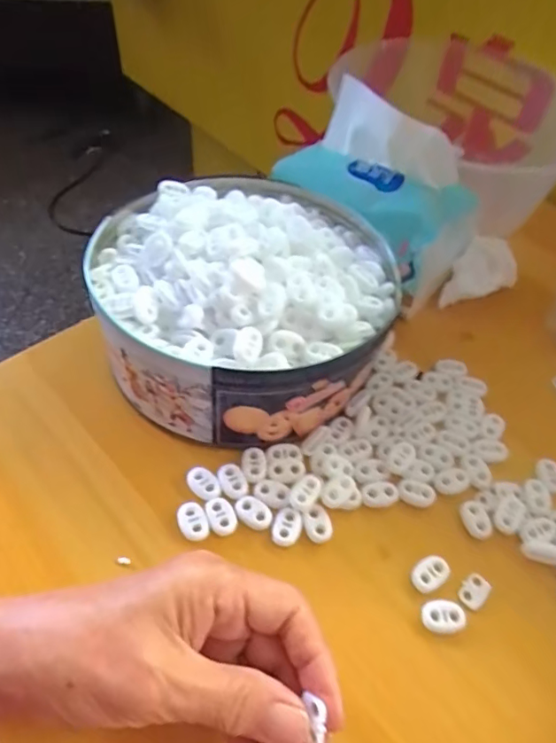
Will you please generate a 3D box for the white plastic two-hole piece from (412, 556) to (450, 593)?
[{"bbox_3d":[0.084,0.111,0.288,0.022,0.004,0.015,-28,59,-23],"label":"white plastic two-hole piece"}]

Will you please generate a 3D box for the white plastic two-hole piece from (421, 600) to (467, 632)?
[{"bbox_3d":[0.087,0.129,0.276,0.022,0.006,0.015,6,52,1],"label":"white plastic two-hole piece"}]

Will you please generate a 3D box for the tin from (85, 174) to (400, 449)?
[{"bbox_3d":[-0.019,-0.050,0.351,0.189,0.085,0.178,2,52,-2],"label":"tin"}]

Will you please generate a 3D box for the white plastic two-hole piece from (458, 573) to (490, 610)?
[{"bbox_3d":[0.108,0.119,0.286,0.014,0.004,0.019,35,58,22],"label":"white plastic two-hole piece"}]

